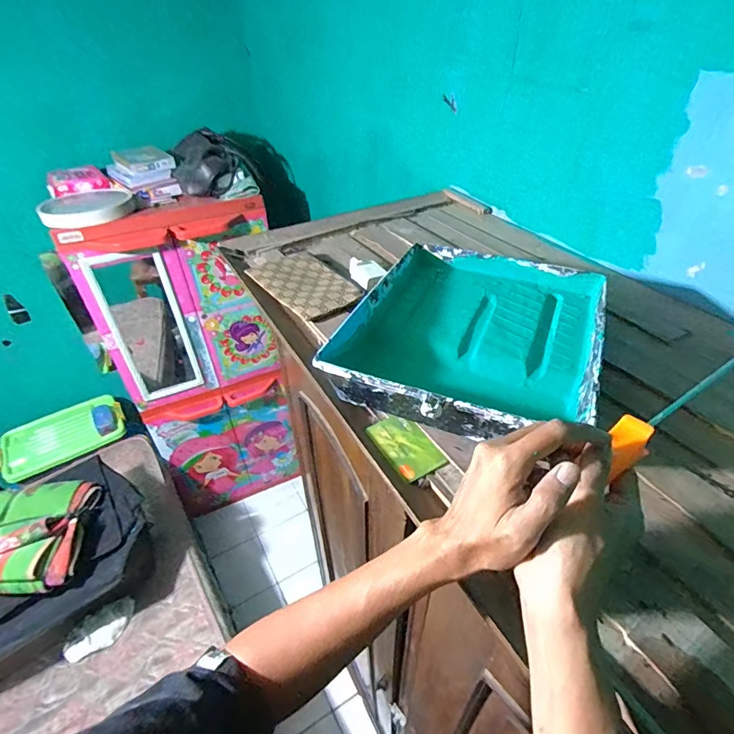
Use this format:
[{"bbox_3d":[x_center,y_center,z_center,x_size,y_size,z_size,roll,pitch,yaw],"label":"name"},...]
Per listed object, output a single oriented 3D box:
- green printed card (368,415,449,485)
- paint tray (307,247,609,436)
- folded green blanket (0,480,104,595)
[{"bbox_3d":[0.042,0.086,0.479,0.053,0.007,0.085,-22,43,-21],"label":"green printed card"},{"bbox_3d":[0.138,-0.045,0.568,0.284,0.060,0.343,15,43,20],"label":"paint tray"},{"bbox_3d":[-1.146,0.525,1.394,0.492,0.118,0.342,-1,41,0],"label":"folded green blanket"}]

